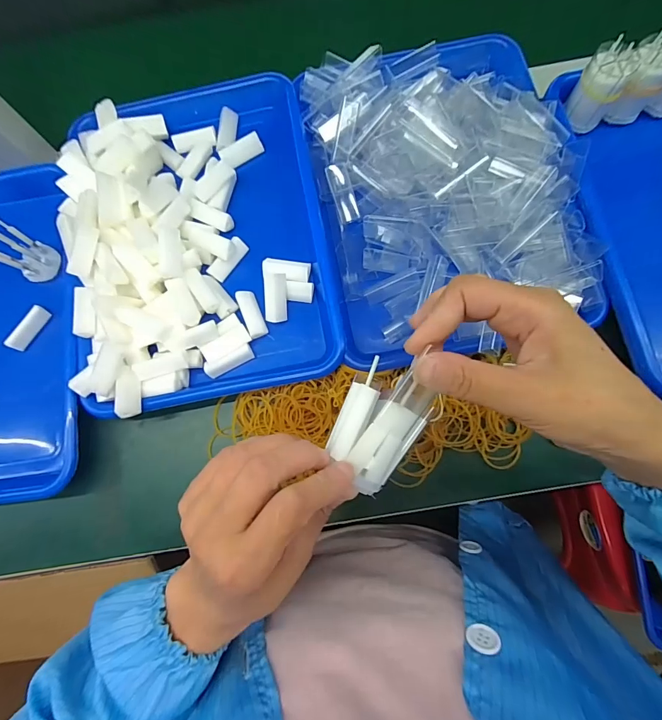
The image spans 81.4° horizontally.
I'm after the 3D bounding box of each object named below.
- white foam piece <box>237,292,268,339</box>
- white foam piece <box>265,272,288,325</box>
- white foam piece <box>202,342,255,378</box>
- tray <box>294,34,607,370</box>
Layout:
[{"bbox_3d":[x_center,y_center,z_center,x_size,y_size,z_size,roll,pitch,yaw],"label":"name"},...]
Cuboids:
[{"bbox_3d":[-0.076,-0.045,0.372,0.018,0.011,0.047,-21,78,-1],"label":"white foam piece"},{"bbox_3d":[-0.053,-0.059,0.364,0.020,0.013,0.045,1,103,3],"label":"white foam piece"},{"bbox_3d":[-0.096,0.002,0.363,0.046,0.014,0.014,-27,78,-3],"label":"white foam piece"},{"bbox_3d":[0.104,-0.170,0.360,0.236,0.056,0.316,-10,78,1],"label":"tray"}]

